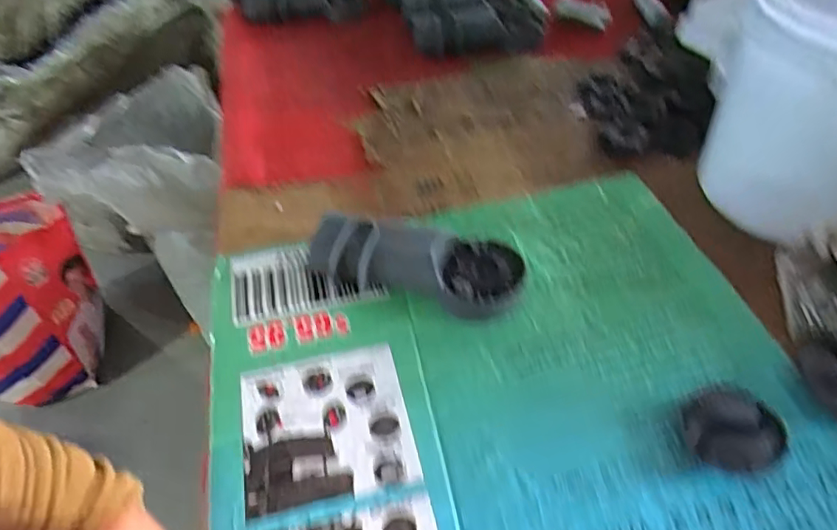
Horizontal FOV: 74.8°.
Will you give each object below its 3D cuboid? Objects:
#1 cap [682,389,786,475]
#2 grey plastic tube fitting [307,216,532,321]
[{"bbox_3d":[0.189,0.099,0.329,0.051,0.015,0.048,-1,48,1],"label":"cap"},{"bbox_3d":[-0.004,-0.004,0.420,0.164,0.041,0.063,13,50,14],"label":"grey plastic tube fitting"}]

